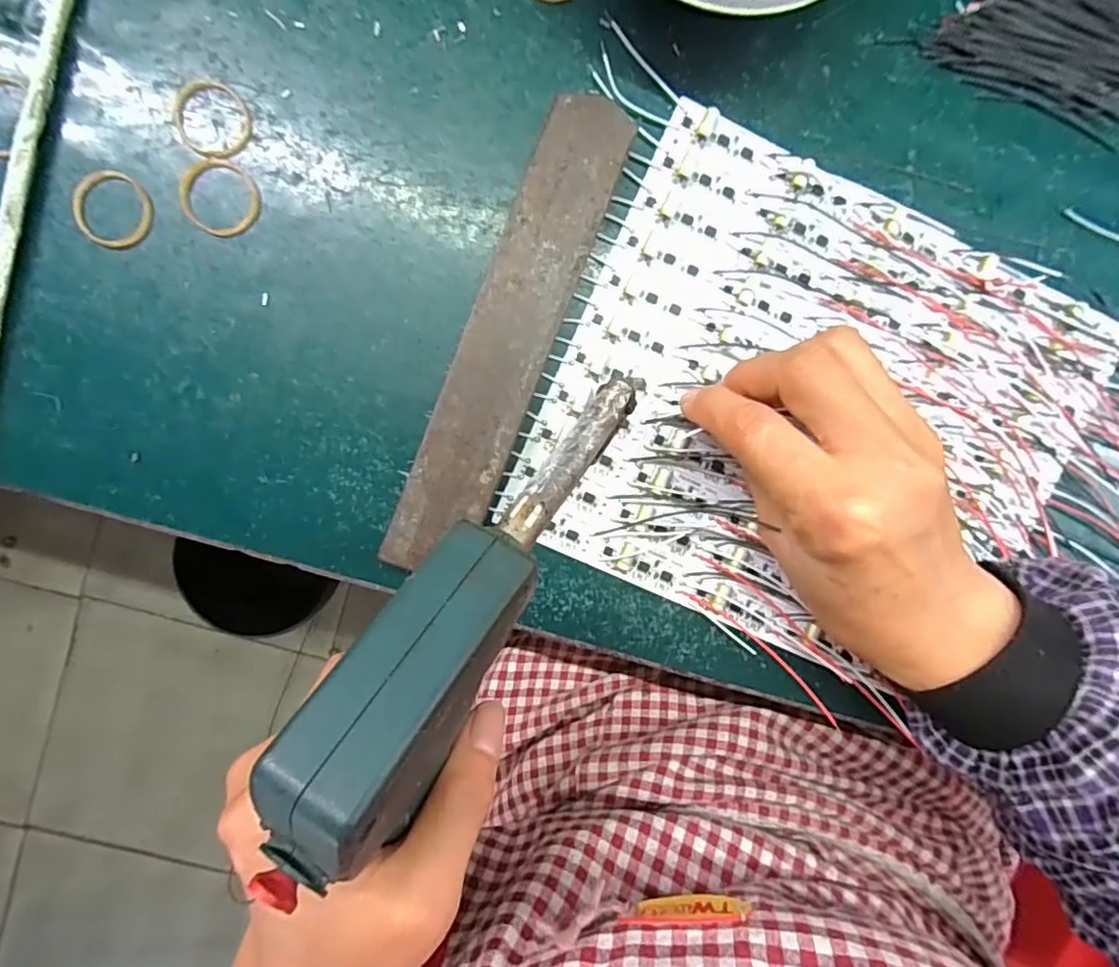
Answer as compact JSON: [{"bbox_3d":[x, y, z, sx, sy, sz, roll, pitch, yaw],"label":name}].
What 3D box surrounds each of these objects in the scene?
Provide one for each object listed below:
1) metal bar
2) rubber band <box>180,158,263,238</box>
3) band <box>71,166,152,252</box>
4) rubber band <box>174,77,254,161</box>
[{"bbox_3d":[-0.021,-0.058,0.243,0.034,0.018,0.193,21,93,-5],"label":"metal bar"},{"bbox_3d":[-0.135,-0.114,0.234,0.029,0.004,0.028,0,95,-4],"label":"rubber band"},{"bbox_3d":[-0.177,-0.108,0.232,0.030,0.004,0.029,0,95,-4],"label":"band"},{"bbox_3d":[-0.137,-0.143,0.231,0.030,0.004,0.029,0,95,-4],"label":"rubber band"}]

